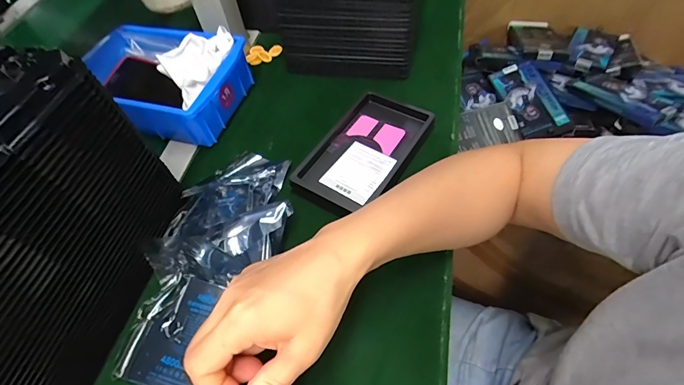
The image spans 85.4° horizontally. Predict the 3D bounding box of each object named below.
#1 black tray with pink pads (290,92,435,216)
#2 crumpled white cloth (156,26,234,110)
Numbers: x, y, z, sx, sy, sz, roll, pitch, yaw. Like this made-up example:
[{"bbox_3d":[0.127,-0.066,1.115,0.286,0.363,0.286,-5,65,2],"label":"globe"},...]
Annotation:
[{"bbox_3d":[0.025,-0.047,0.415,0.090,0.023,0.162,28,63,21],"label":"black tray with pink pads"},{"bbox_3d":[-0.179,-0.161,0.454,0.094,0.042,0.110,-39,62,-19],"label":"crumpled white cloth"}]

